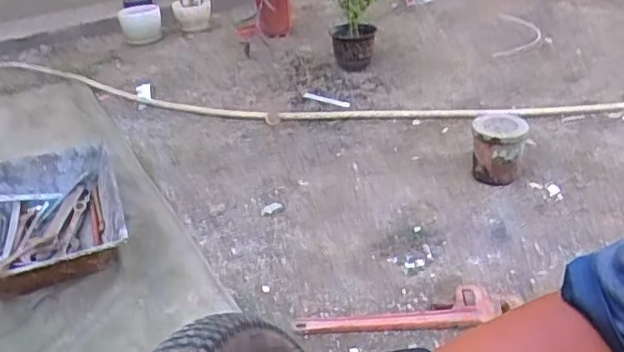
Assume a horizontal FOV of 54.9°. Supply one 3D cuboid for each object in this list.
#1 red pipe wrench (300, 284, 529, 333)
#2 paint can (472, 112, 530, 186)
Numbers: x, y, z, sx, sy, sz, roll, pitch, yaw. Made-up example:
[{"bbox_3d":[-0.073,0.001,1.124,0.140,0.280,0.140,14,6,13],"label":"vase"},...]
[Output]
[{"bbox_3d":[0.149,0.239,1.042,0.364,0.034,0.072,-8,32,-5],"label":"red pipe wrench"},{"bbox_3d":[0.428,-0.056,1.381,0.115,0.150,0.138,6,33,16],"label":"paint can"}]

